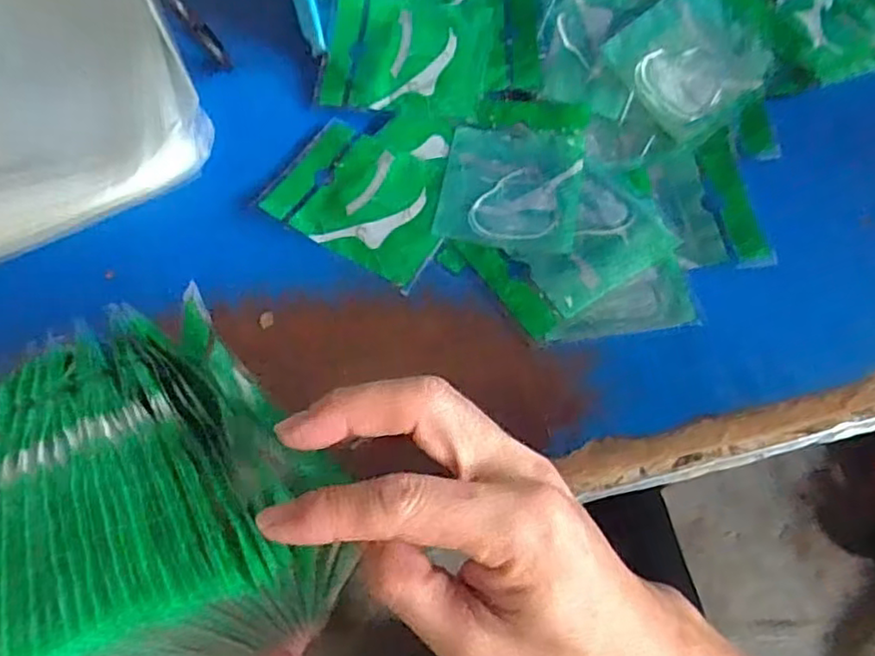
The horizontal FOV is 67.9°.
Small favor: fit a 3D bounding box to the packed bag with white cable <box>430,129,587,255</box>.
[{"bbox_3d":[0.056,-0.108,0.491,0.101,0.008,0.110,8,64,7],"label":"packed bag with white cable"}]

